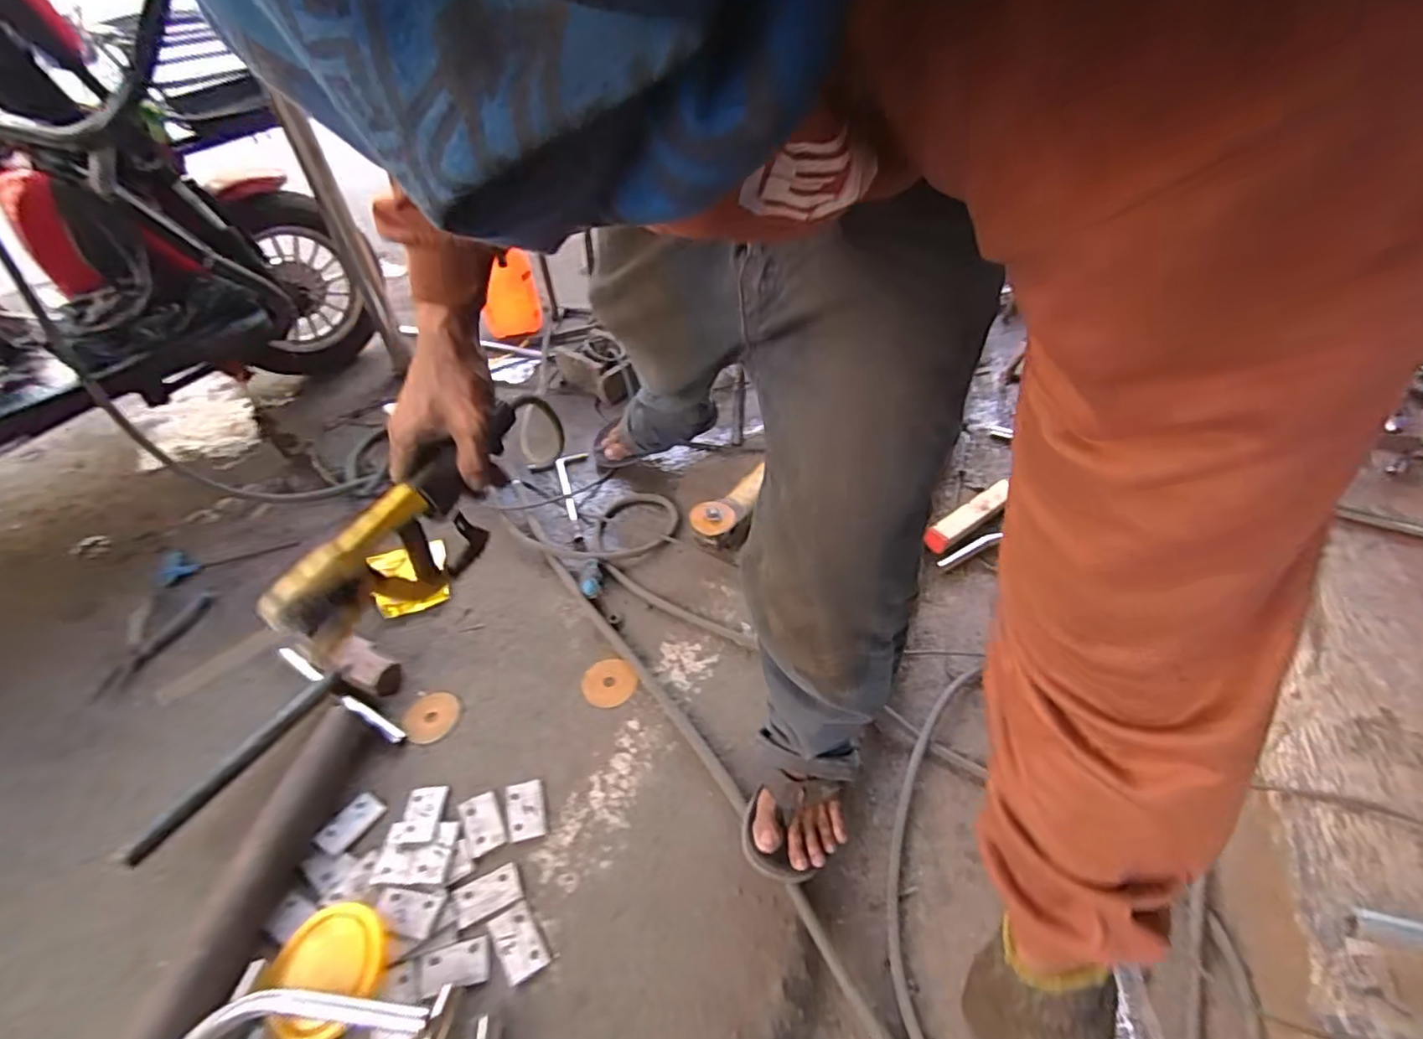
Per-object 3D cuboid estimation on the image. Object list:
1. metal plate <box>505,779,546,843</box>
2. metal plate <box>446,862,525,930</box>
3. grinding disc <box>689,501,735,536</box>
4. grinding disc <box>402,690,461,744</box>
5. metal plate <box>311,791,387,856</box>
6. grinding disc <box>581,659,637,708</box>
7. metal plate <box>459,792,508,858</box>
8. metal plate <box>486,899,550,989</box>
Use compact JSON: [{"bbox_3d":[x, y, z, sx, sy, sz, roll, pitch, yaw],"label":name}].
[{"bbox_3d":[-0.224,0.351,0.768,0.042,0.007,0.068,-14,53,-11],"label":"metal plate"},{"bbox_3d":[-0.250,0.416,0.707,0.070,0.005,0.045,-19,49,-20],"label":"metal plate"},{"bbox_3d":[0.001,-0.003,1.006,0.069,0.008,0.057,2,65,0],"label":"grinding disc"},{"bbox_3d":[-0.384,0.269,0.869,0.072,0.007,0.077,-3,44,3],"label":"grinding disc"},{"bbox_3d":[-0.434,0.364,0.762,0.042,0.004,0.071,29,46,17],"label":"metal plate"},{"bbox_3d":[-0.146,0.229,0.894,0.078,0.010,0.069,32,55,33],"label":"grinding disc"},{"bbox_3d":[-0.273,0.362,0.759,0.041,0.004,0.065,-16,56,-27],"label":"metal plate"},{"bbox_3d":[-0.206,0.446,0.672,0.043,0.006,0.068,-26,47,-20],"label":"metal plate"}]

